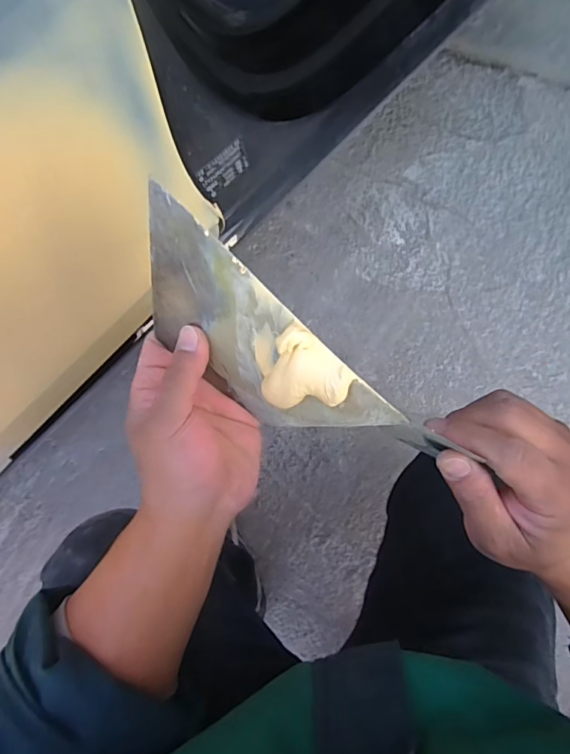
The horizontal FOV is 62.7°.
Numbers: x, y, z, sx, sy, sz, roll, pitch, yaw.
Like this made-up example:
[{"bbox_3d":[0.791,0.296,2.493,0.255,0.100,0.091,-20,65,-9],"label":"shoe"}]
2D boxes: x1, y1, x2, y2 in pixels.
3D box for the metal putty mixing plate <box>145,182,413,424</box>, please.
[{"bbox_3d":[-0.024,-0.014,0.280,0.167,0.100,0.013,40,54,-5],"label":"metal putty mixing plate"}]

